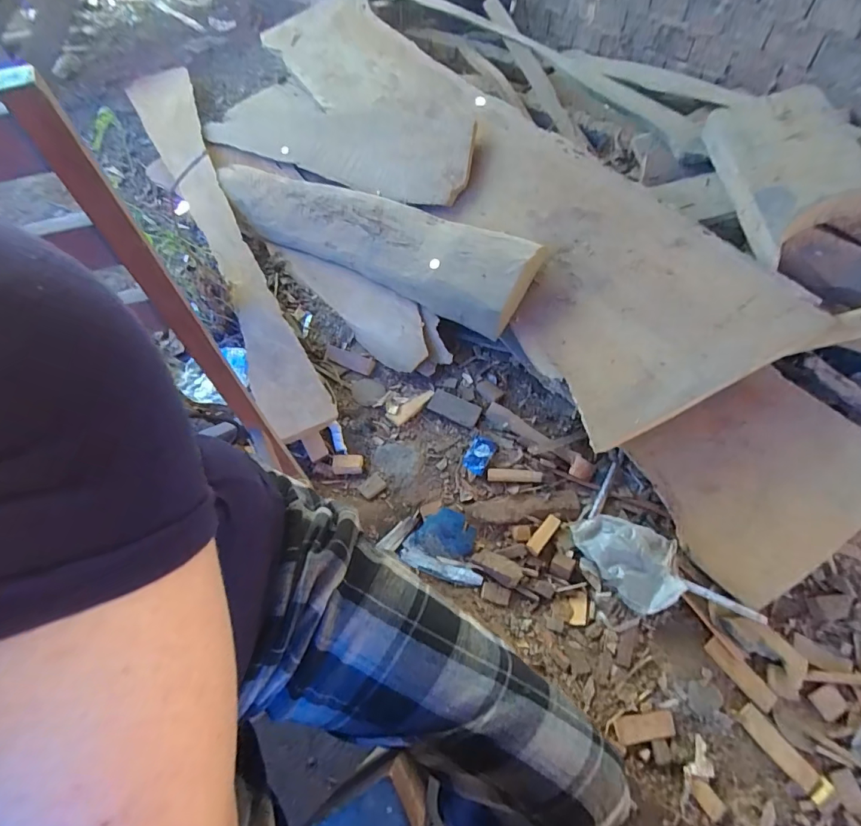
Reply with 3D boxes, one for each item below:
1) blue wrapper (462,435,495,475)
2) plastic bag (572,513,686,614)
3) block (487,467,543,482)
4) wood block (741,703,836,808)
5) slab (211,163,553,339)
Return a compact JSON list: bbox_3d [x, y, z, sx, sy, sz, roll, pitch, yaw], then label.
[{"bbox_3d":[0.128,0.109,1.198,0.062,0.007,0.108,25,63,16],"label":"blue wrapper"},{"bbox_3d":[0.447,0.319,1.026,0.168,0.058,0.240,-35,64,-18],"label":"plastic bag"},{"bbox_3d":[0.215,0.161,1.161,0.137,0.008,0.034,3,59,4],"label":"block"},{"bbox_3d":[0.662,0.635,0.851,0.047,0.008,0.164,-35,64,-18],"label":"wood block"},{"bbox_3d":[-0.276,-0.622,1.527,1.336,0.071,0.294,28,94,26],"label":"slab"}]

